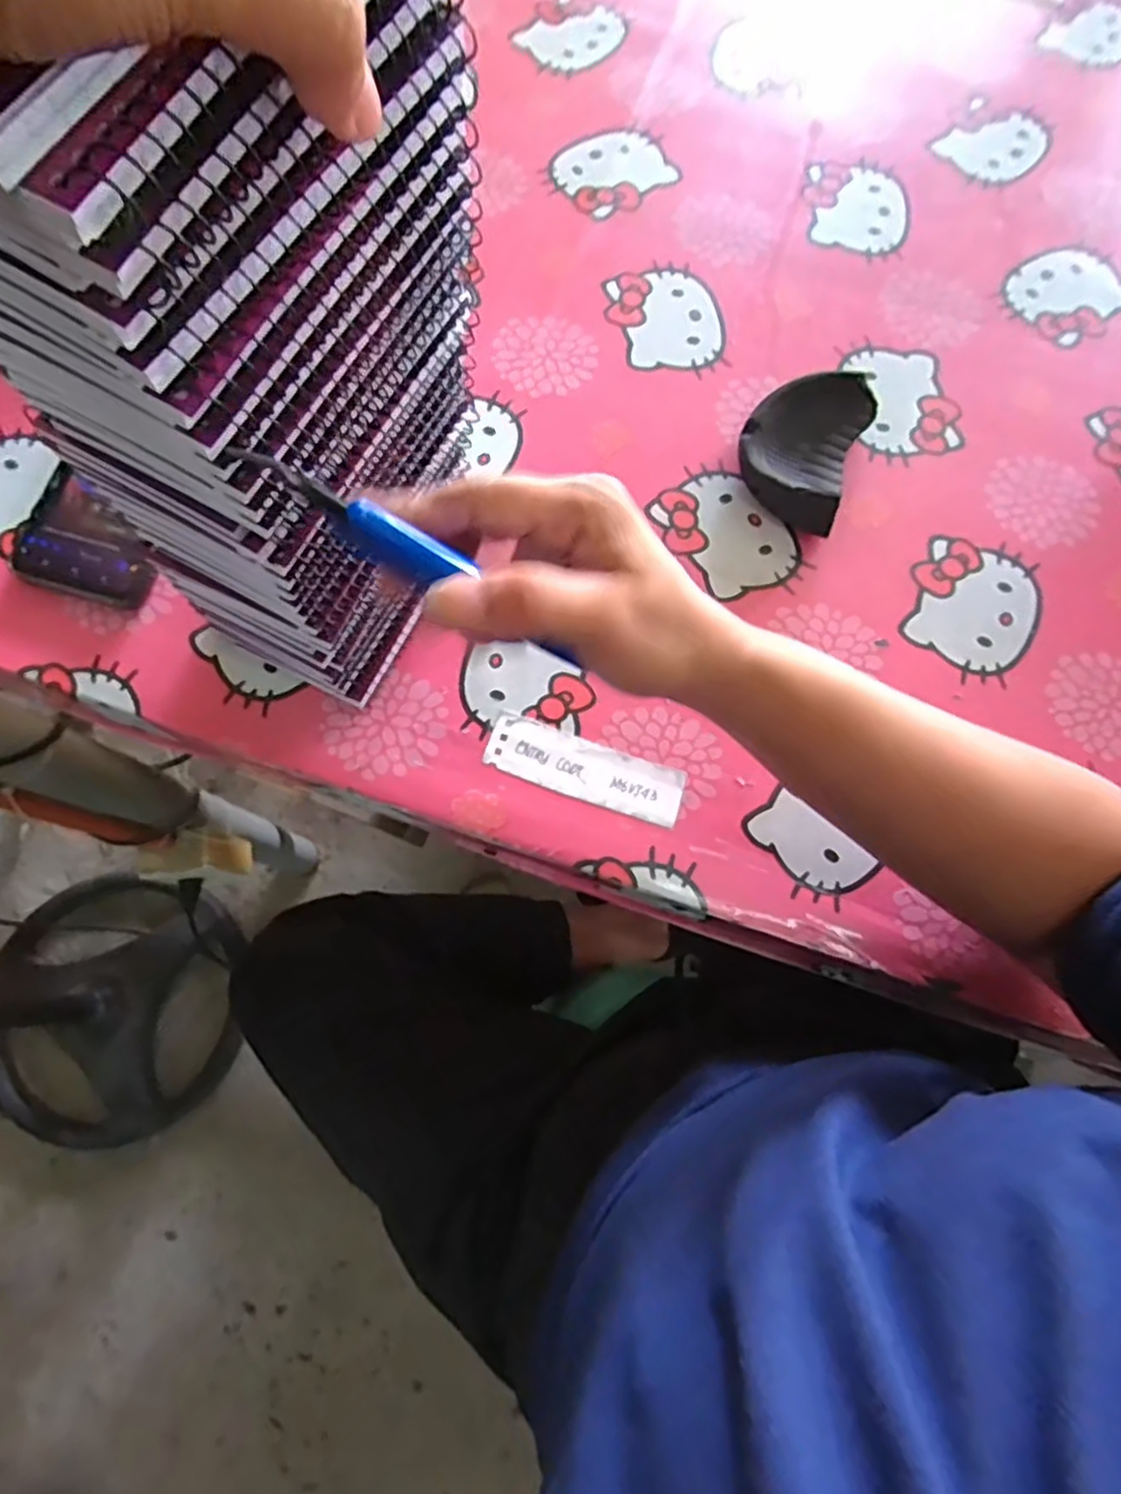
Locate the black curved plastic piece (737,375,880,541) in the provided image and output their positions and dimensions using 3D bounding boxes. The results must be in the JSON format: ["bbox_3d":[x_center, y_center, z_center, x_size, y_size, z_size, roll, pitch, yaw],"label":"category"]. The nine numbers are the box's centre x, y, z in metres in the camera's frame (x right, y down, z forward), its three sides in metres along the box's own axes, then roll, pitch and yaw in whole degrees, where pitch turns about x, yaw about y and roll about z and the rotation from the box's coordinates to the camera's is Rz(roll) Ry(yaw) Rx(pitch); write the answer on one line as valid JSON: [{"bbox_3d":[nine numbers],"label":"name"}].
[{"bbox_3d":[0.143,-0.180,0.416,0.065,0.027,0.095,22,76,5],"label":"black curved plastic piece"}]

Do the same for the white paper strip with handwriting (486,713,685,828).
[{"bbox_3d":[0.013,0.011,0.374,0.106,0.004,0.031,19,75,4],"label":"white paper strip with handwriting"}]

